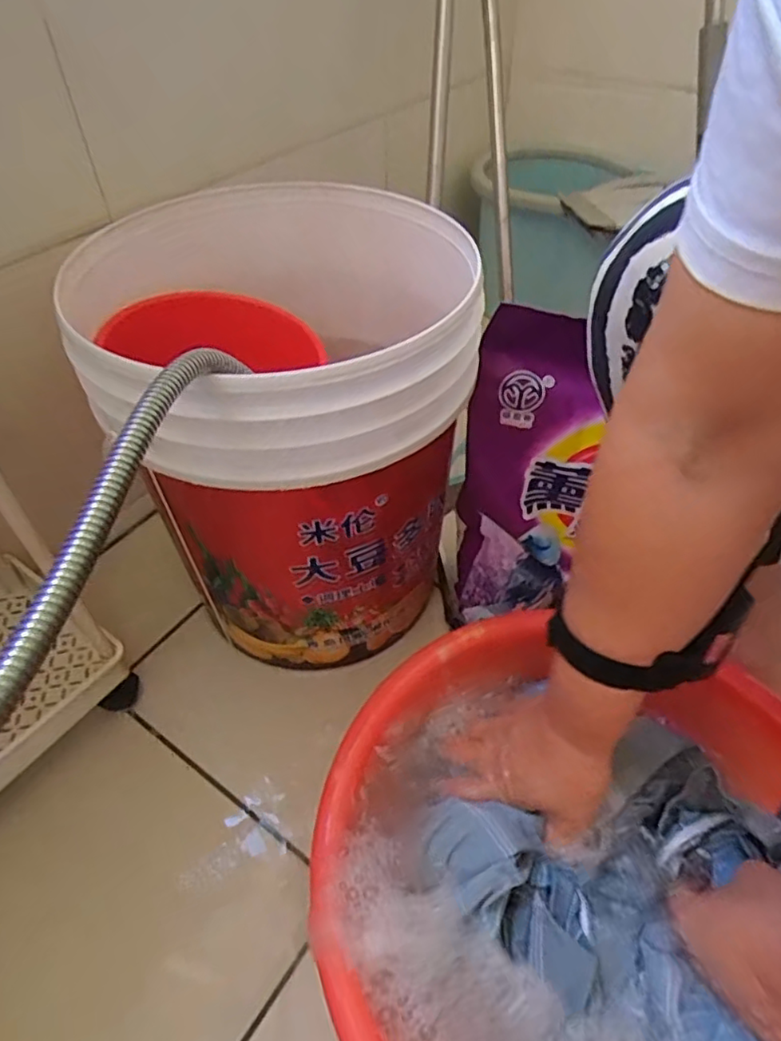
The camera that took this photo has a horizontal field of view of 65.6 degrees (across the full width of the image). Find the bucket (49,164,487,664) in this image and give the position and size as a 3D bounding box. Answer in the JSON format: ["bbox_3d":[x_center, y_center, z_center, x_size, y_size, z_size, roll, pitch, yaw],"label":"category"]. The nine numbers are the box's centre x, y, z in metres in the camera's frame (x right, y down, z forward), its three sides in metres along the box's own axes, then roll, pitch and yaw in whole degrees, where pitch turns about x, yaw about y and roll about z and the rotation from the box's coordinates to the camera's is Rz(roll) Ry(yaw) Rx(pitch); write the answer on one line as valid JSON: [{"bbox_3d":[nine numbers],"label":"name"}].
[{"bbox_3d":[-0.080,-0.074,0.561,0.278,0.342,0.300,1,47,-1],"label":"bucket"}]

